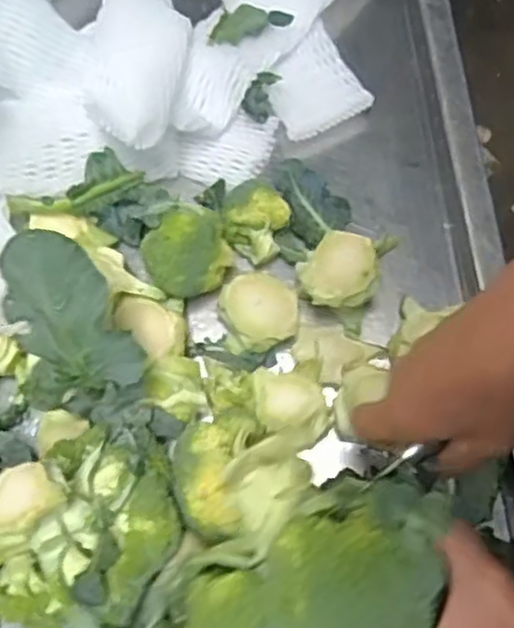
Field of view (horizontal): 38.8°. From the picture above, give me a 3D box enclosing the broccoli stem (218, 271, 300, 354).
[{"bbox_3d":[0.002,-0.001,0.499,0.052,0.024,0.051,0,74,0],"label":"broccoli stem"}]

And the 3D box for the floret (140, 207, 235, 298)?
[{"bbox_3d":[-0.049,-0.041,0.502,0.057,0.043,0.055,0,74,0],"label":"floret"}]

